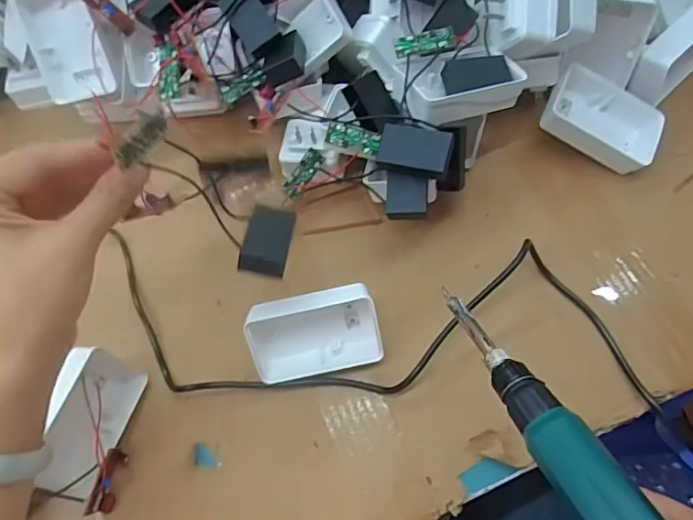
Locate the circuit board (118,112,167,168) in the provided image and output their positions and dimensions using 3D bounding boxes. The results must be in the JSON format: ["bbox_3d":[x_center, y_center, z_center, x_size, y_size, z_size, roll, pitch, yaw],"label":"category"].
[{"bbox_3d":[-0.108,-0.065,0.271,0.007,0.015,0.039,12,47,7],"label":"circuit board"}]

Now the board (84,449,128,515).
[{"bbox_3d":[-0.164,0.152,0.351,0.006,0.019,0.042,1,74,32],"label":"board"}]

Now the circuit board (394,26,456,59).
[{"bbox_3d":[0.058,-0.162,0.380,0.044,0.007,0.016,-11,66,0],"label":"circuit board"}]

